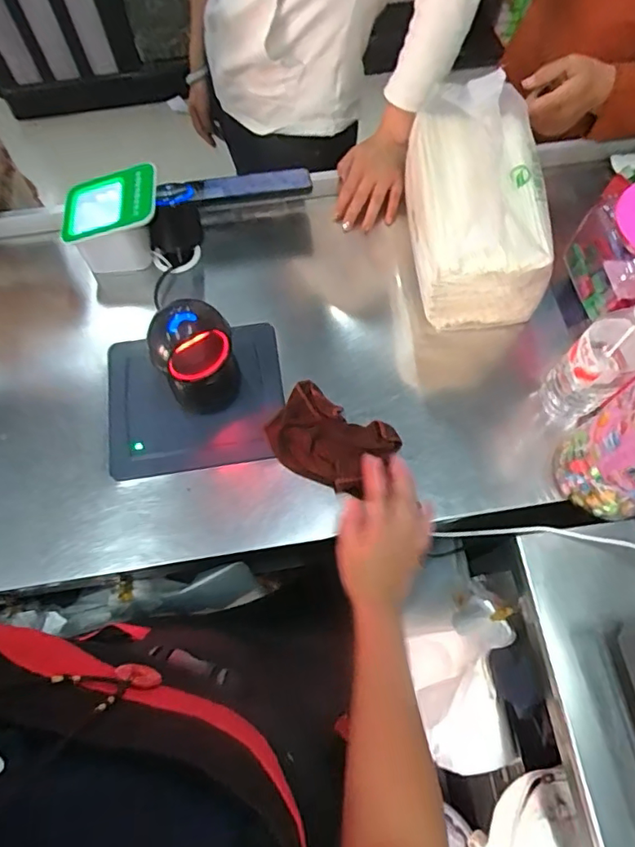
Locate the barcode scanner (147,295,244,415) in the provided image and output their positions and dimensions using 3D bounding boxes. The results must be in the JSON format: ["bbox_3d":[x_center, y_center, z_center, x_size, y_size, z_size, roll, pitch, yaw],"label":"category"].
[{"bbox_3d":[-0.142,-0.074,0.644,0.091,0.153,0.075,-25,70,-8],"label":"barcode scanner"}]

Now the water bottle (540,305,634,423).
[{"bbox_3d":[0.314,-0.066,0.602,0.069,0.235,0.059,36,73,14],"label":"water bottle"}]

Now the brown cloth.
[{"bbox_3d":[0.015,0.016,0.668,0.148,0.029,0.111,28,71,12],"label":"brown cloth"}]

